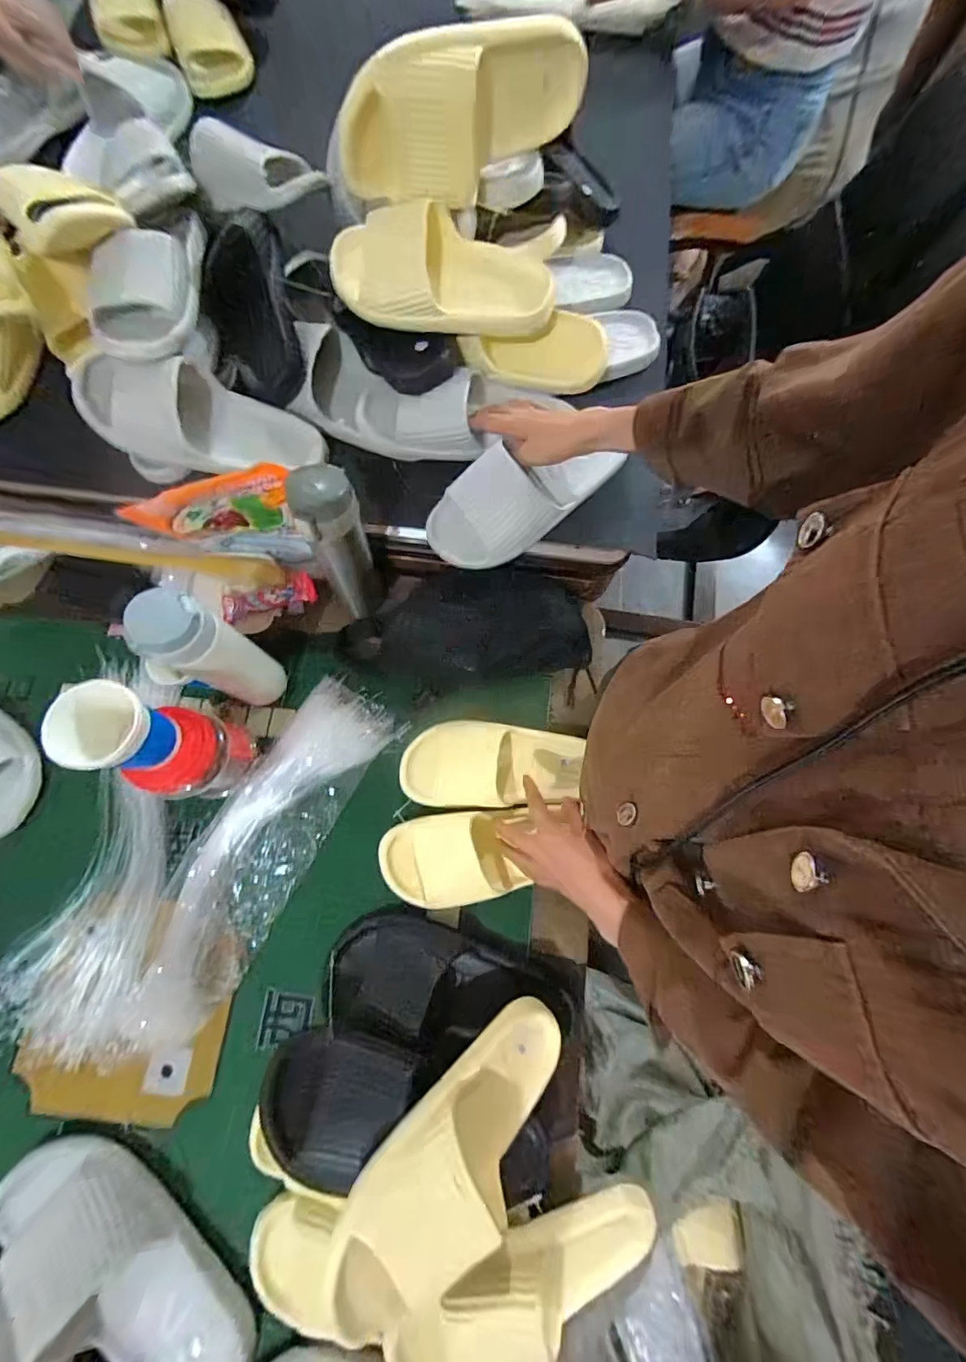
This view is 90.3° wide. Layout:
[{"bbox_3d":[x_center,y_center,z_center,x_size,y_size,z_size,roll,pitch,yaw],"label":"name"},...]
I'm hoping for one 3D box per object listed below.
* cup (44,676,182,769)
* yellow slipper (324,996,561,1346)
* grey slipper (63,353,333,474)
[{"bbox_3d":[-0.323,0.043,0.430,0.064,0.091,0.072,10,76,1],"label":"cup"},{"bbox_3d":[-0.017,0.407,0.420,0.256,0.078,0.106,-31,77,-40],"label":"yellow slipper"},{"bbox_3d":[-0.315,-0.296,0.544,0.258,0.074,0.091,4,75,-22],"label":"grey slipper"}]

